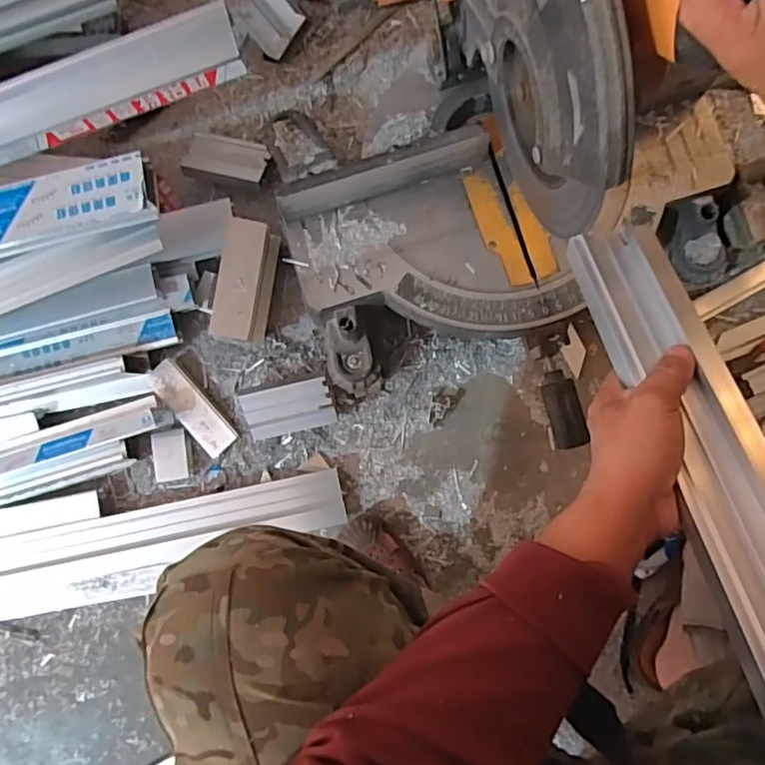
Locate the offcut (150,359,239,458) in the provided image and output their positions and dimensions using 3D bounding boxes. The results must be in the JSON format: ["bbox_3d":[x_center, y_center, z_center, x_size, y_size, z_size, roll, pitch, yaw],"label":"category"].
[{"bbox_3d":[-0.242,0.033,0.758,0.044,0.021,0.134,-41,82,-1],"label":"offcut"}]

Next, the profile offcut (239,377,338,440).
[{"bbox_3d":[-0.114,0.033,0.737,0.107,0.047,0.058,-13,82,1],"label":"profile offcut"}]

